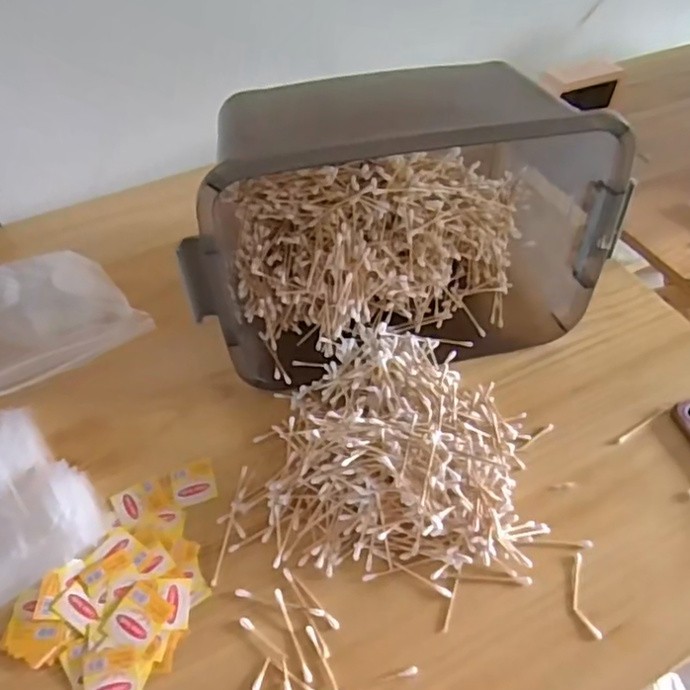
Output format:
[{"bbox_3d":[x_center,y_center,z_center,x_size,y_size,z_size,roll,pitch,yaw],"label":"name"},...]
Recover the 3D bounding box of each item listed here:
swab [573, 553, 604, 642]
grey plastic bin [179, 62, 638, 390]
[{"bbox_3d":[0.192,0.202,0.489,0.017,0.004,0.067,-2,50,1],"label":"swab"},{"bbox_3d":[0.051,-0.123,0.609,0.405,0.248,0.205,-12,51,-8],"label":"grey plastic bin"}]

